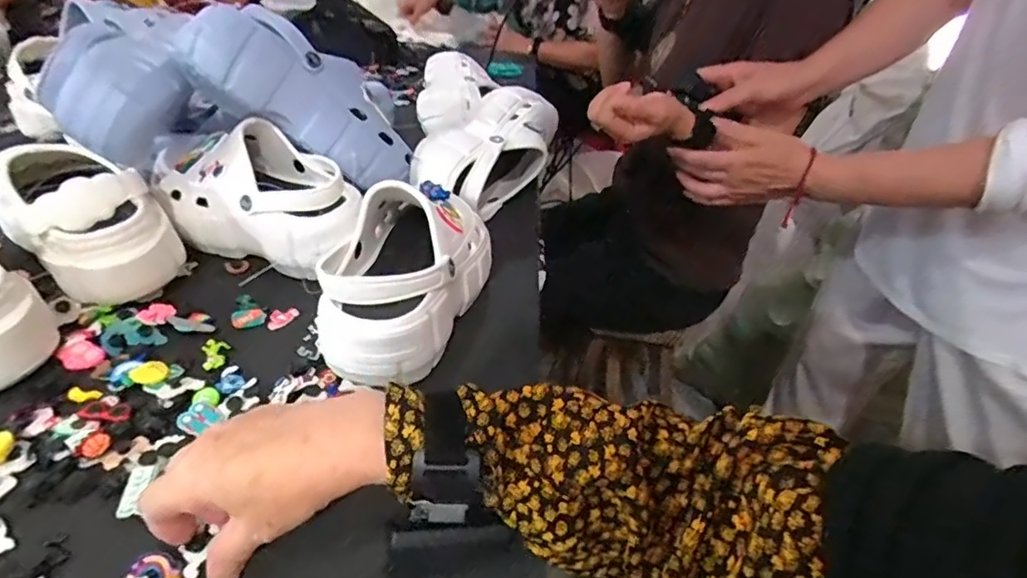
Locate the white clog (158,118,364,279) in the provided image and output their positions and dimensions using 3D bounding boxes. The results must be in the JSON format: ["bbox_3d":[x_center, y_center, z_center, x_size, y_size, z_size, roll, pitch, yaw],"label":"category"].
[{"bbox_3d":[-0.241,-0.085,0.556,0.213,0.097,0.108,23,40,24],"label":"white clog"}]

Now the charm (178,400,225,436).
[{"bbox_3d":[-0.226,0.092,0.406,0.024,0.005,0.024,22,40,23],"label":"charm"}]

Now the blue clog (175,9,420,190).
[{"bbox_3d":[-0.204,-0.177,0.565,0.235,0.108,0.085,30,22,-33],"label":"blue clog"}]

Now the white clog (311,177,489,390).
[{"bbox_3d":[-0.084,-0.026,0.486,0.108,0.088,0.228,7,36,5],"label":"white clog"}]

